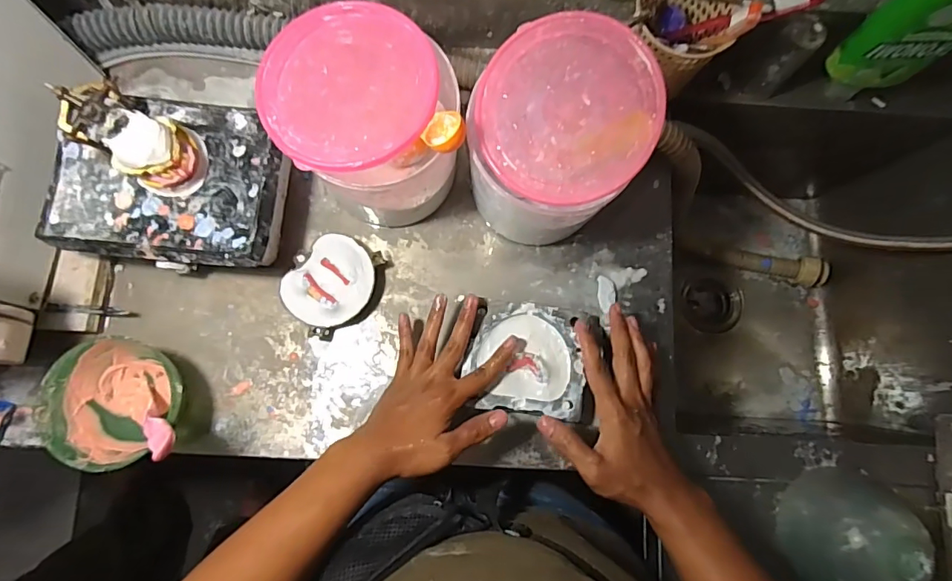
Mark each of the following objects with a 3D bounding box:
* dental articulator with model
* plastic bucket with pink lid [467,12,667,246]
[{"bbox_3d":[-0.319,-0.144,0.463,0.113,0.059,0.072,35,81,3],"label":"dental articulator with model"},{"bbox_3d":[0.072,-0.138,0.493,0.154,0.194,0.159,0,81,-2],"label":"plastic bucket with pink lid"}]

